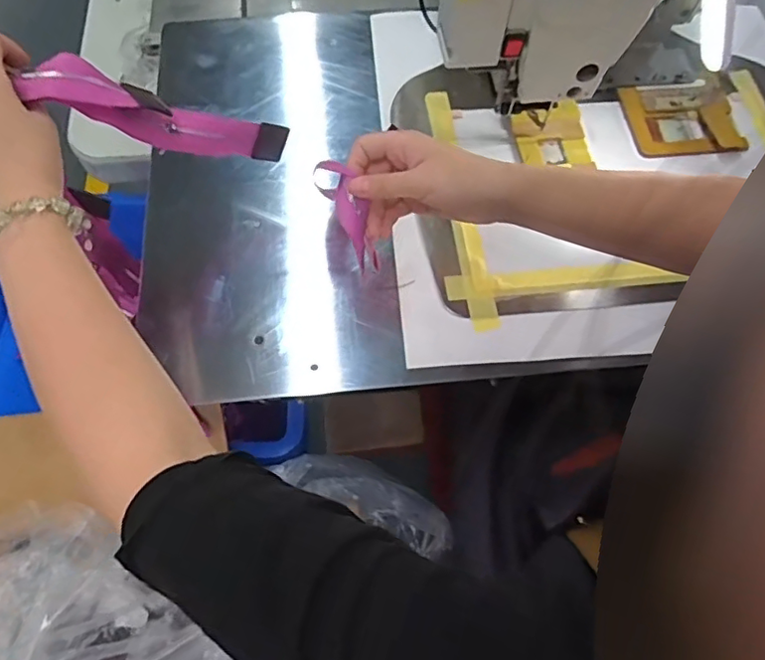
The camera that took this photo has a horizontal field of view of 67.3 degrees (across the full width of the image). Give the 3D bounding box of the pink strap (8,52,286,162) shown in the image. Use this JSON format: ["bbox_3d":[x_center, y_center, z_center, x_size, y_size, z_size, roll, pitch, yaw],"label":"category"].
[{"bbox_3d":[-0.162,-0.163,0.437,0.189,0.044,0.029,3,56,-45],"label":"pink strap"}]

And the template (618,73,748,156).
[{"bbox_3d":[0.329,-0.234,0.619,0.134,0.011,0.110,-5,65,-4],"label":"template"}]

